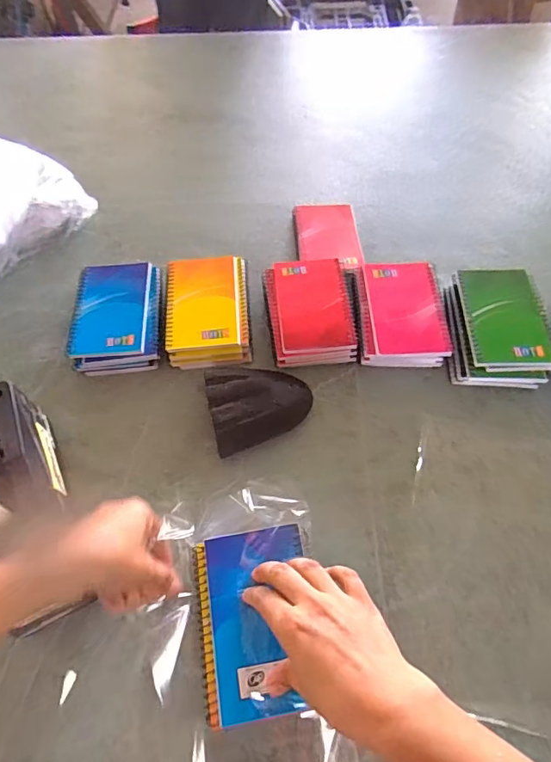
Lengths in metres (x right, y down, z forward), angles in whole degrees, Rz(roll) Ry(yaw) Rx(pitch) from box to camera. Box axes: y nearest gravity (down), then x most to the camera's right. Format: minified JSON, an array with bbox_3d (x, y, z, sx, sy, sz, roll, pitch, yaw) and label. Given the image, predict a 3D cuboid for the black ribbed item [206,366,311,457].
[{"bbox_3d":[-0.017,0.022,0.507,0.102,0.032,0.092,-14,60,-7],"label":"black ribbed item"}]

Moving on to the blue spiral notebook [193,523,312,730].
[{"bbox_3d":[-0.015,0.184,0.374,0.091,0.016,0.129,-8,60,-4],"label":"blue spiral notebook"}]

